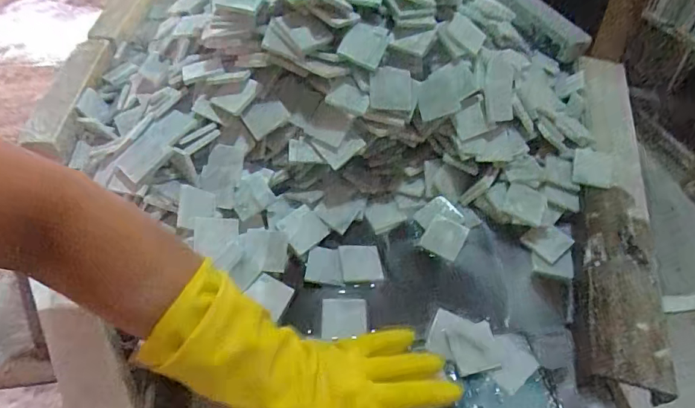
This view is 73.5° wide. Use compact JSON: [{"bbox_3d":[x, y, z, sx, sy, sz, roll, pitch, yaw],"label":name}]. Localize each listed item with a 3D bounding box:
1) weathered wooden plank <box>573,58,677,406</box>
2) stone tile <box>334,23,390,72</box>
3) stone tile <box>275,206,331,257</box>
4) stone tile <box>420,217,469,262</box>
[{"bbox_3d":[0.342,-0.008,0.605,0.093,0.050,0.498,11,58,10],"label":"weathered wooden plank"},{"bbox_3d":[0.021,-0.188,0.546,0.050,0.050,0.009,20,9,-24],"label":"stone tile"},{"bbox_3d":[-0.055,0.031,0.573,0.050,0.004,0.048,-38,89,-24],"label":"stone tile"},{"bbox_3d":[0.126,0.044,0.605,0.048,0.004,0.049,25,72,18],"label":"stone tile"}]

